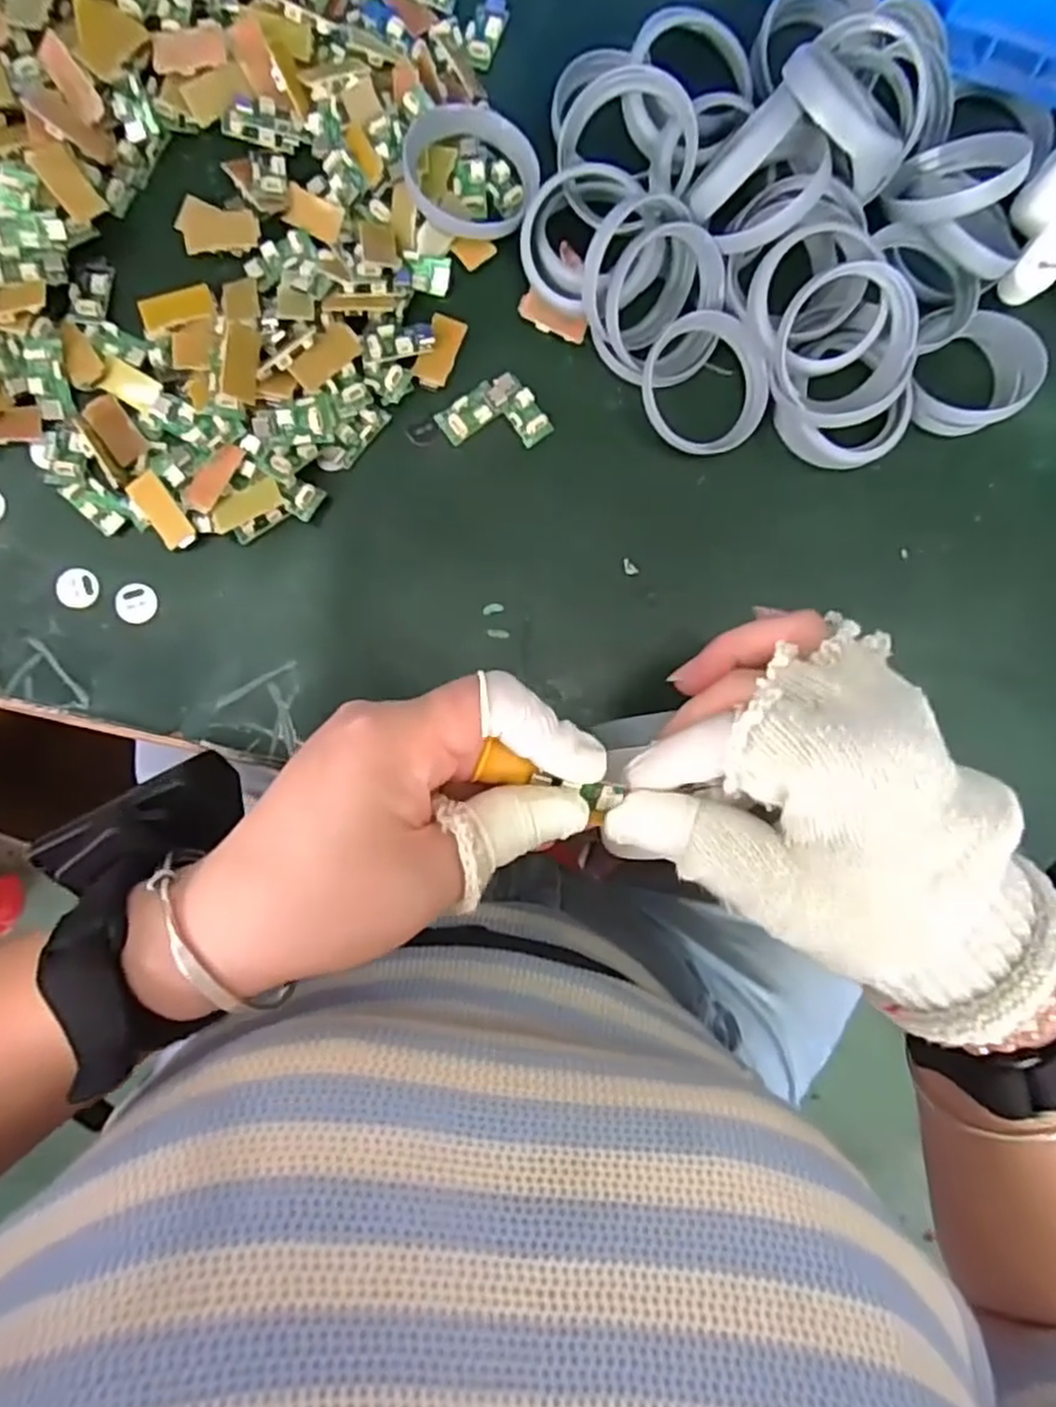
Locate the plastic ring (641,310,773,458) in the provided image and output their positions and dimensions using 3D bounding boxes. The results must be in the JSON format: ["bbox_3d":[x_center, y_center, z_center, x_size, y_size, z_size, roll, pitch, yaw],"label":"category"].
[{"bbox_3d":[0.081,-0.146,0.337,0.058,0.008,0.060,-3,106,-10],"label":"plastic ring"}]

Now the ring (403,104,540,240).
[{"bbox_3d":[-0.024,-0.235,0.324,0.057,0.013,0.059,0,88,-5],"label":"ring"}]

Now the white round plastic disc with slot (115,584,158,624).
[{"bbox_3d":[-0.170,-0.043,0.319,0.016,0.004,0.017,0,88,-5],"label":"white round plastic disc with slot"}]

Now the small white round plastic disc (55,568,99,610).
[{"bbox_3d":[-0.195,-0.050,0.318,0.017,0.004,0.017,0,88,-5],"label":"small white round plastic disc"}]

